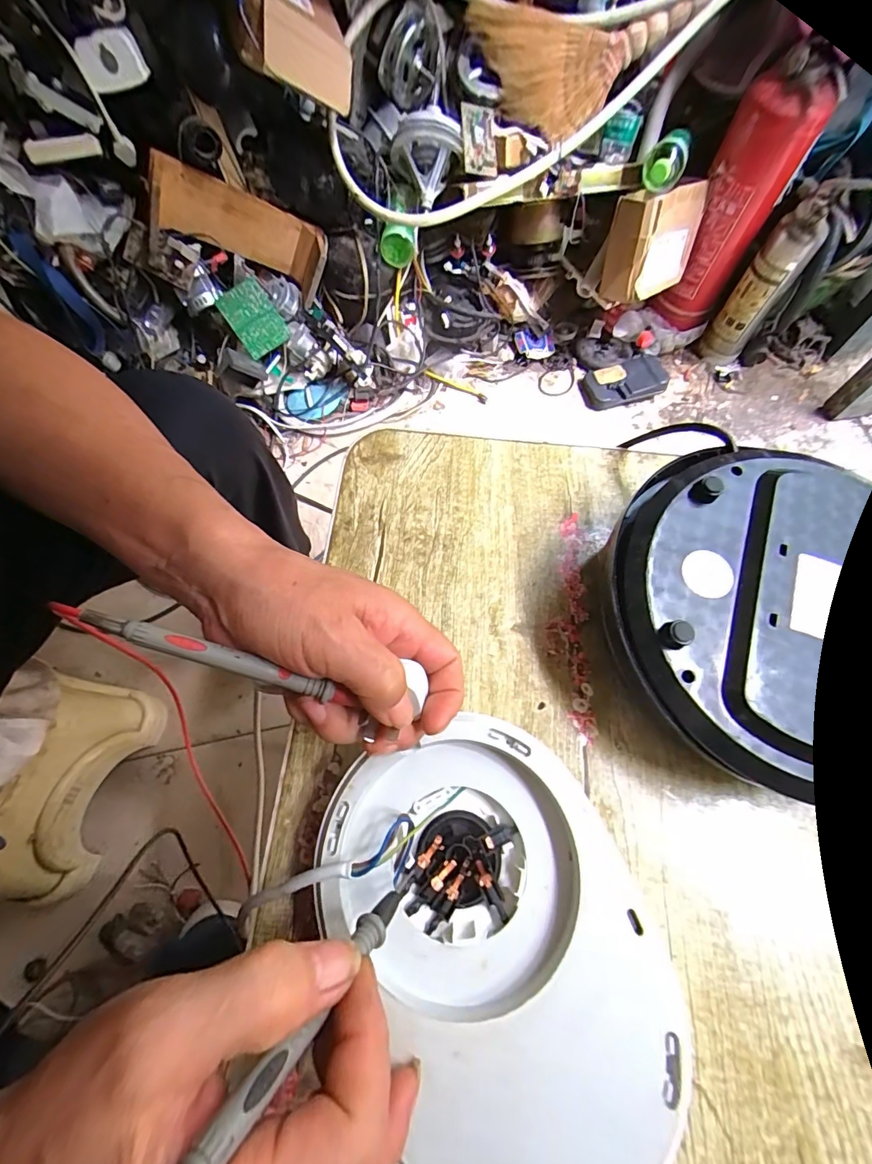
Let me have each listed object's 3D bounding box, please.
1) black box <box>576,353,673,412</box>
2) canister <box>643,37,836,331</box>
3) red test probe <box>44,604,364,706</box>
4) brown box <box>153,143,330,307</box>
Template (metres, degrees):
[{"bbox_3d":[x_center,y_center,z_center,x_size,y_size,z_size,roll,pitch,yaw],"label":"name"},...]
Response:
[{"bbox_3d":[0.422,-0.447,0.999,0.183,0.044,0.114,-20,69,-8],"label":"black box"},{"bbox_3d":[0.573,-0.715,0.895,0.140,0.412,0.124,28,70,11],"label":"canister"},{"bbox_3d":[-0.099,0.033,0.199,0.127,0.006,0.009,21,66,-13],"label":"red test probe"},{"bbox_3d":[-0.360,-0.630,0.828,0.291,0.122,0.120,9,64,-25],"label":"brown box"}]

